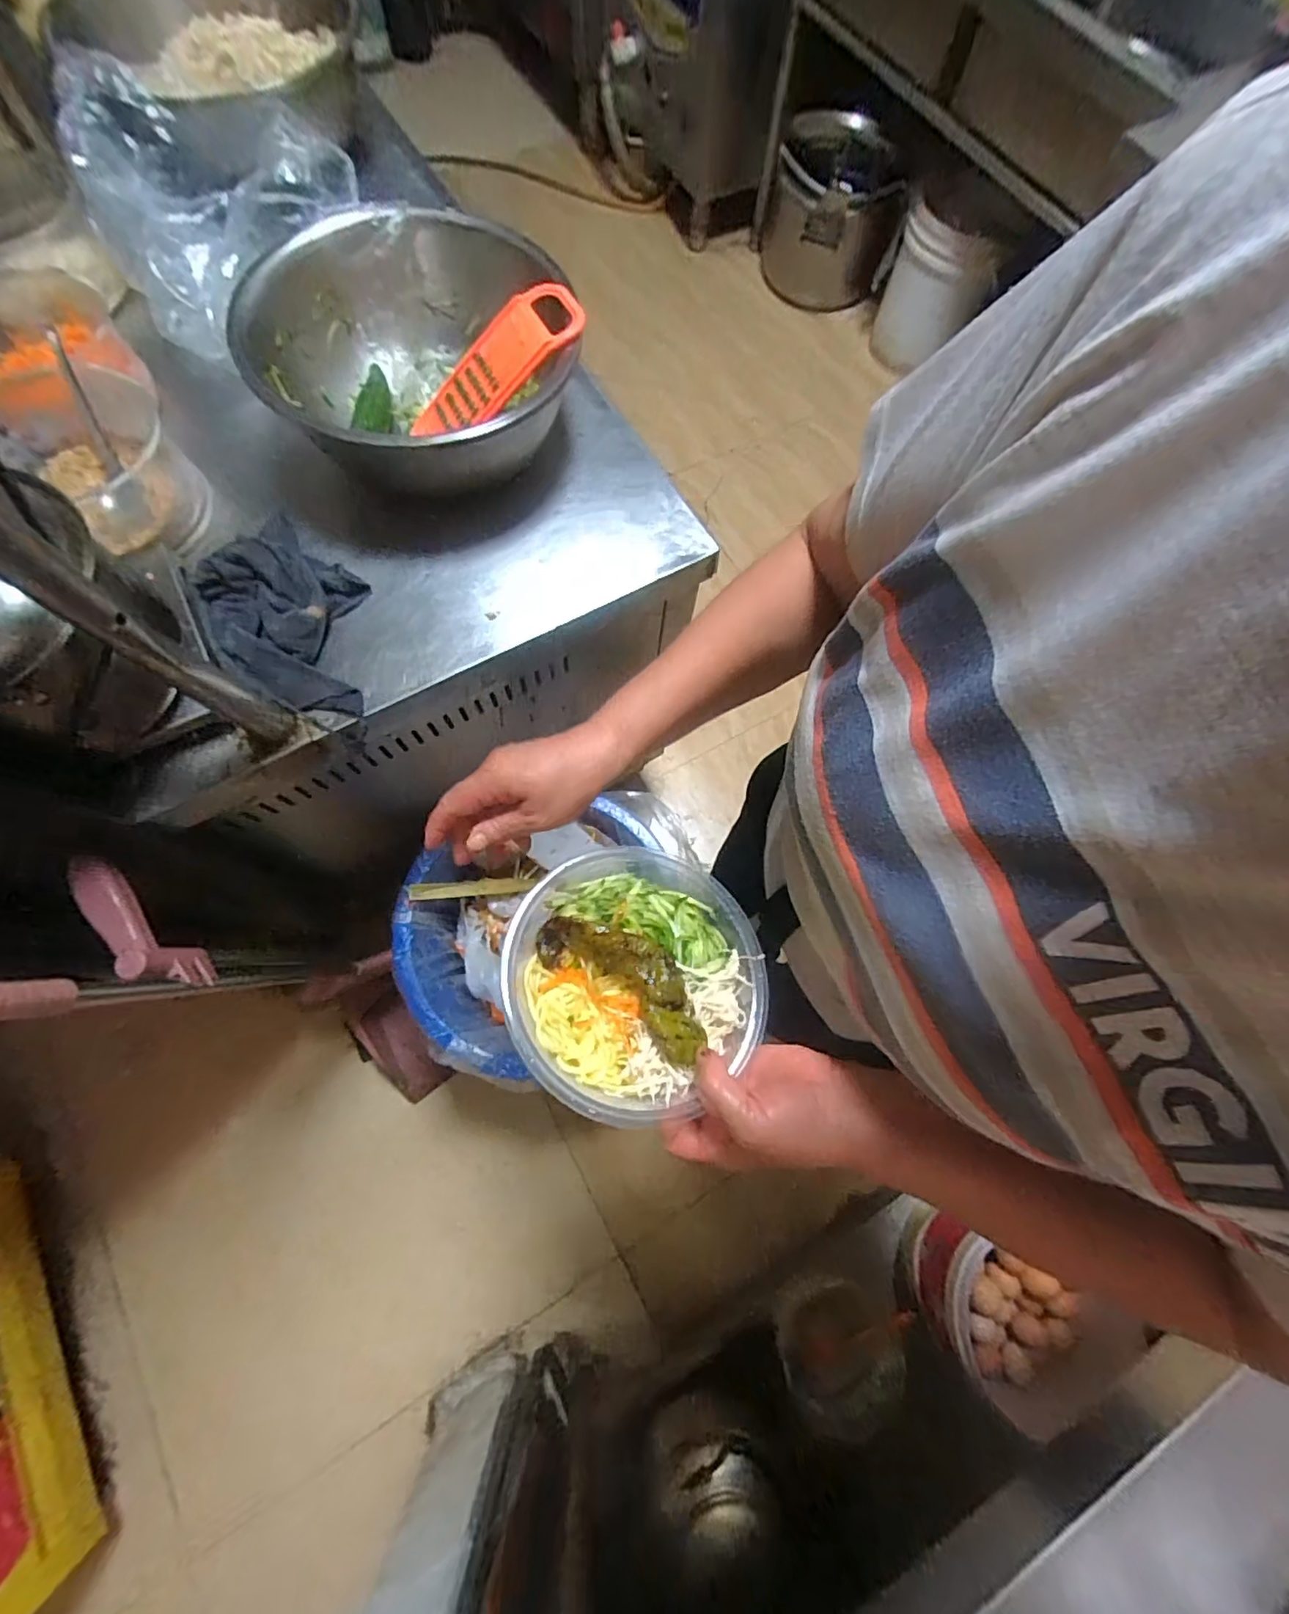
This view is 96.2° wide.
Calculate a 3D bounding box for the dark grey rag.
[{"bbox_3d":[-0.356,-0.191,0.587,0.221,0.042,0.158,37,78,9],"label":"dark grey rag"}]

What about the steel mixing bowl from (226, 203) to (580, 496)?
[{"bbox_3d":[-0.240,-0.479,0.633,0.320,0.129,0.346,-21,76,-6],"label":"steel mixing bowl"}]

